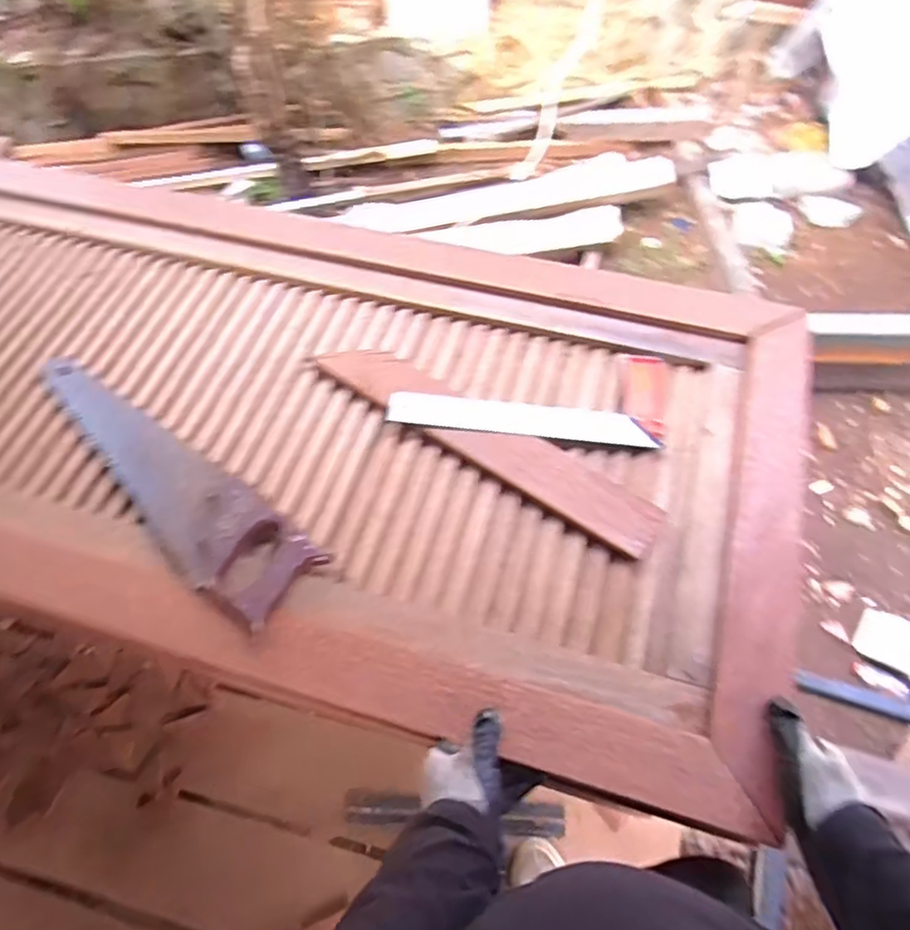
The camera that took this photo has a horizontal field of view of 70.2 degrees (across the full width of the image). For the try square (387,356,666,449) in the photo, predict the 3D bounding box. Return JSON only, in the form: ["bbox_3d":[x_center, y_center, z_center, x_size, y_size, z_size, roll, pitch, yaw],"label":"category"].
[{"bbox_3d":[0.088,-0.087,0.758,0.314,0.015,0.129,5,60,4],"label":"try square"}]

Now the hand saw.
[{"bbox_3d":[-0.325,-0.002,0.703,0.464,0.034,0.108,38,68,21],"label":"hand saw"}]

